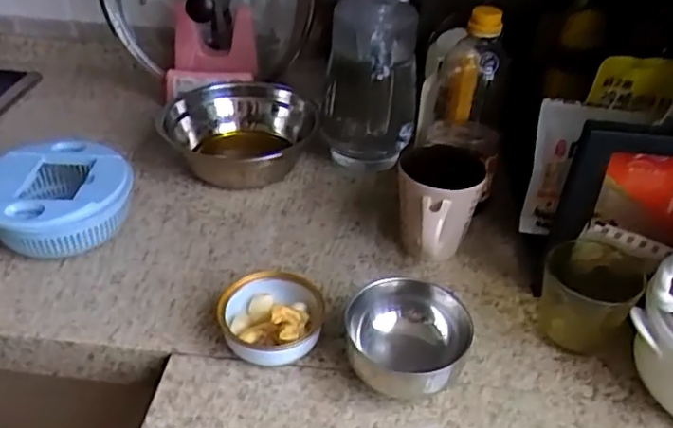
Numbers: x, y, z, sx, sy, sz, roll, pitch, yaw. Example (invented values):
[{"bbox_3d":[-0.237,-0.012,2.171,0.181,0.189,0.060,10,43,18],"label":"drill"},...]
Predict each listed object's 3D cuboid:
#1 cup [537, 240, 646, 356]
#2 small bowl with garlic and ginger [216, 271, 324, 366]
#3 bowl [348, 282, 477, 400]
[{"bbox_3d":[0.244,0.081,0.616,0.083,0.094,0.076,2,36,-1],"label":"cup"},{"bbox_3d":[-0.063,0.101,0.600,0.097,0.049,0.102,2,36,-1],"label":"small bowl with garlic and ginger"},{"bbox_3d":[0.063,0.116,0.569,0.107,0.076,0.103,2,36,-1],"label":"bowl"}]

